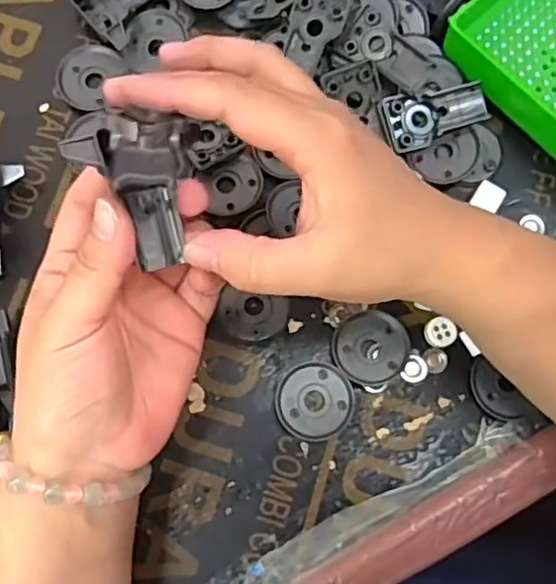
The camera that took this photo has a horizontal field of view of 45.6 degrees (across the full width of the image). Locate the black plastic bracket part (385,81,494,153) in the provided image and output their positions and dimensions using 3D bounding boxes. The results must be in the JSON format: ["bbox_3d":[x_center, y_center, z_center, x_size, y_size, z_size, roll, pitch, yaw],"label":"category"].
[{"bbox_3d":[0.095,-0.108,0.401,0.059,0.014,0.033,-17,79,-5],"label":"black plastic bracket part"}]

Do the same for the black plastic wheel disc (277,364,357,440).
[{"bbox_3d":[0.021,0.062,0.374,0.042,0.006,0.043,0,78,-1],"label":"black plastic wheel disc"}]

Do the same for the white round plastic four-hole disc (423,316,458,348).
[{"bbox_3d":[0.093,0.023,0.380,0.016,0.008,0.016,0,78,-1],"label":"white round plastic four-hole disc"}]

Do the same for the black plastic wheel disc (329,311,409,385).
[{"bbox_3d":[0.053,0.032,0.379,0.043,0.005,0.041,0,78,-1],"label":"black plastic wheel disc"}]

